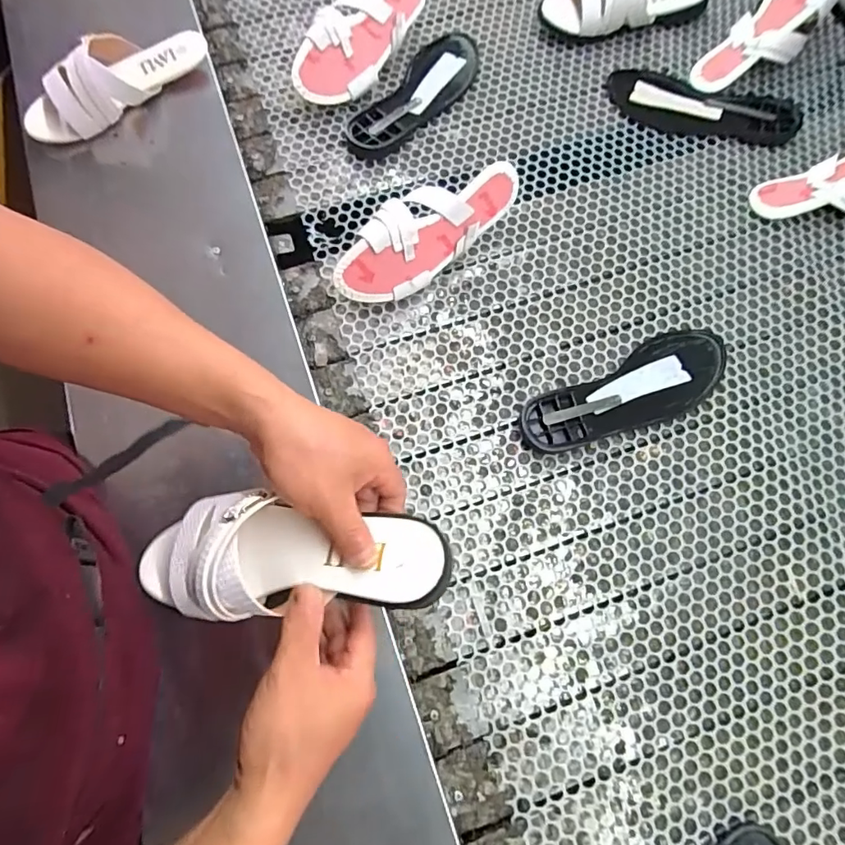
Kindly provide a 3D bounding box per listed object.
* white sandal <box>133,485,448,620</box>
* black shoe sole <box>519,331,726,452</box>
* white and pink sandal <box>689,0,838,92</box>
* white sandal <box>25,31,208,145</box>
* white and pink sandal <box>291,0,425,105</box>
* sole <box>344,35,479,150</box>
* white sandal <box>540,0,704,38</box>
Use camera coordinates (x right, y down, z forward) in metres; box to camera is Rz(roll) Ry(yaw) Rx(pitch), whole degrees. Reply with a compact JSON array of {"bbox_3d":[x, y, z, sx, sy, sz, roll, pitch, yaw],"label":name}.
[{"bbox_3d":[-0.097,0.093,0.352,0.225,0.058,0.081,-1,74,4],"label":"white sandal"},{"bbox_3d":[0.220,-0.031,0.539,0.239,0.016,0.078,-26,75,-7],"label":"black shoe sole"},{"bbox_3d":[0.447,-0.509,0.644,0.207,0.038,0.084,-42,76,18],"label":"white and pink sandal"},{"bbox_3d":[-0.357,-0.399,0.595,0.074,0.089,0.218,43,78,11],"label":"white sandal"},{"bbox_3d":[-0.080,-0.489,0.642,0.087,0.067,0.226,39,77,11],"label":"white and pink sandal"},{"bbox_3d":[-0.007,-0.430,0.651,0.081,0.020,0.235,37,77,10],"label":"sole"},{"bbox_3d":[0.273,-0.567,0.670,0.226,0.063,0.072,-11,74,-3],"label":"white sandal"}]

